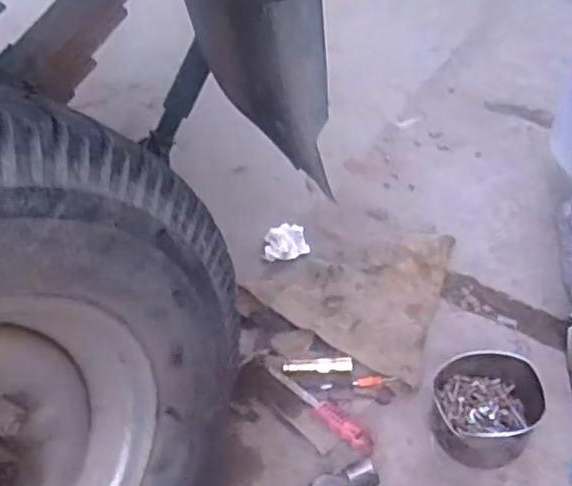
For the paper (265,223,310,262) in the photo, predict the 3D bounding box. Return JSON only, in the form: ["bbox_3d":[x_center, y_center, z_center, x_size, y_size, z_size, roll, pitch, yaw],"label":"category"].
[{"bbox_3d":[0.000,-0.004,1.108,0.073,0.028,0.078,-6,48,-1],"label":"paper"}]

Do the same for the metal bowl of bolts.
[{"bbox_3d":[0.259,0.215,0.856,0.129,0.081,0.136,-2,48,2],"label":"metal bowl of bolts"}]

